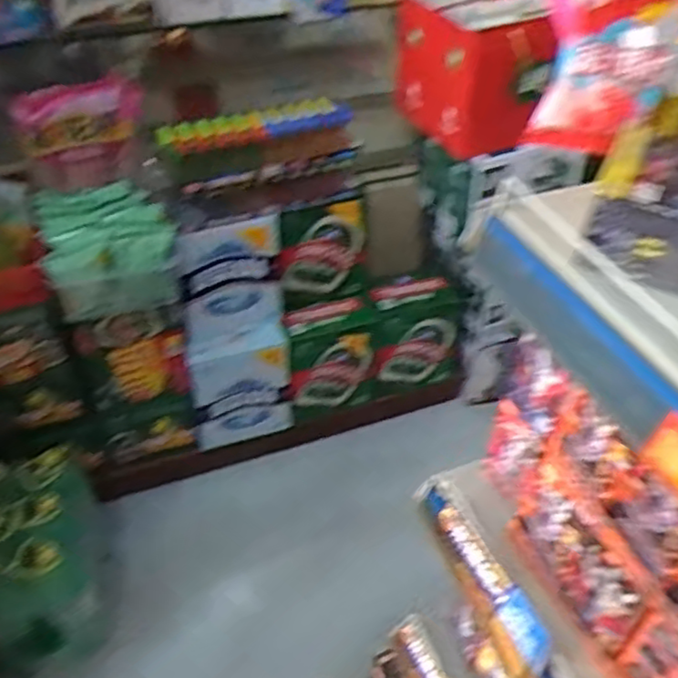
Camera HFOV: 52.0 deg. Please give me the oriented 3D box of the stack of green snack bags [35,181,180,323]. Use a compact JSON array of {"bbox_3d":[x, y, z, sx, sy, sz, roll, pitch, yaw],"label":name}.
[{"bbox_3d":[-0.419,-0.155,1.257,0.223,0.181,0.198,-20,48,-22],"label":"stack of green snack bags"}]

